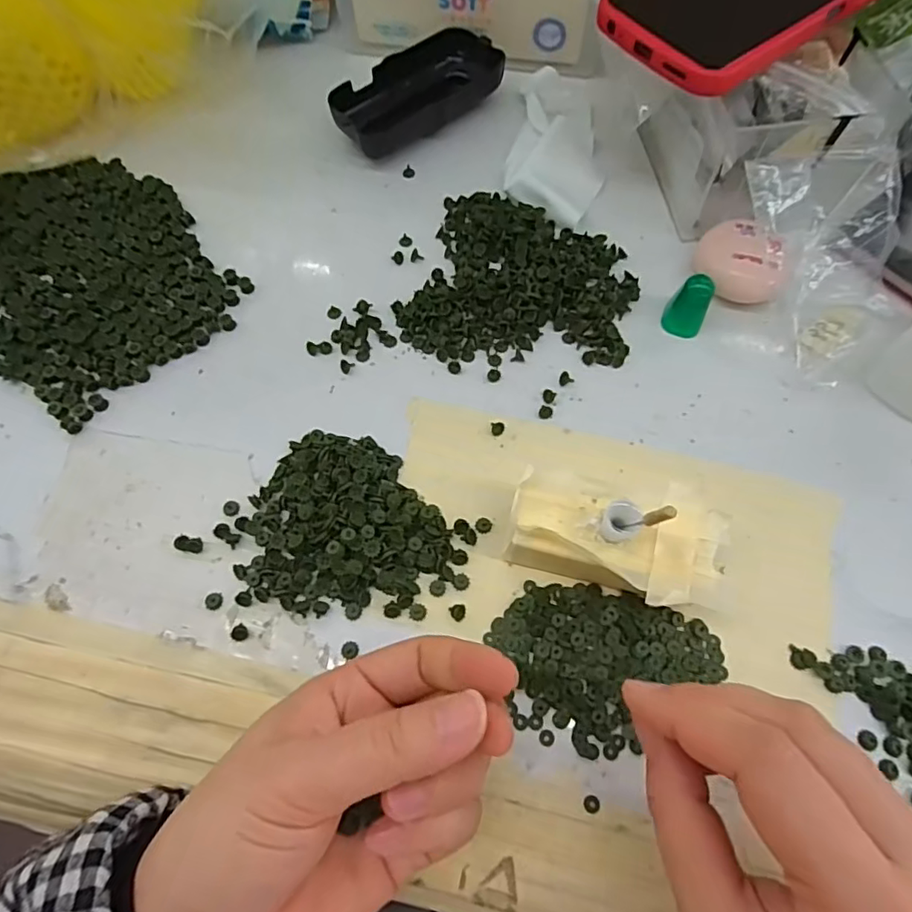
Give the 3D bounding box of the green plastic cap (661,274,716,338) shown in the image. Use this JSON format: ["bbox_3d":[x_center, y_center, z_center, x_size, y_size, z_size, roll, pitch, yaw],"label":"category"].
[{"bbox_3d":[0.119,-0.076,0.294,0.019,0.027,0.017,32,71,13],"label":"green plastic cap"}]

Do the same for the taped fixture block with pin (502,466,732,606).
[{"bbox_3d":[0.064,0.036,0.239,0.082,0.041,0.045,9,67,5],"label":"taped fixture block with pin"}]

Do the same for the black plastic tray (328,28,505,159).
[{"bbox_3d":[-0.026,-0.226,0.360,0.110,0.022,0.053,-38,72,-14],"label":"black plastic tray"}]

